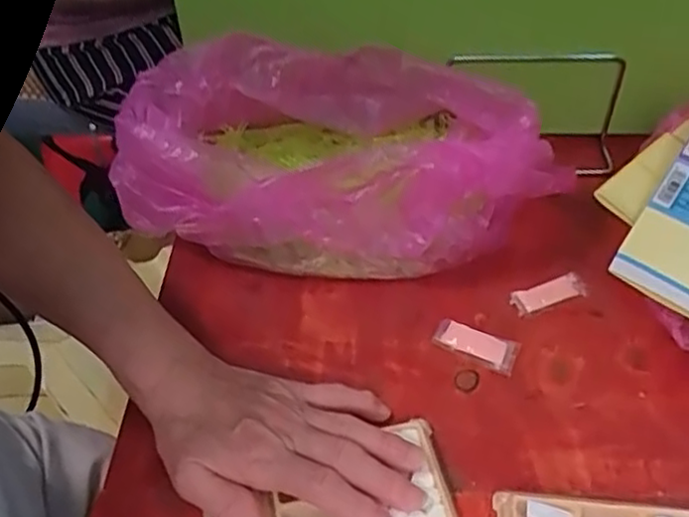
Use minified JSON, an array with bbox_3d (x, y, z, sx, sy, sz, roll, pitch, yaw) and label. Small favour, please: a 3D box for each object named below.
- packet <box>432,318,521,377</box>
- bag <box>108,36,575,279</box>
[{"bbox_3d":[0.089,0.058,0.462,0.056,0.006,0.024,21,48,21],"label":"packet"},{"bbox_3d":[-0.008,-0.077,0.534,0.337,0.107,0.176,14,46,15],"label":"bag"}]

